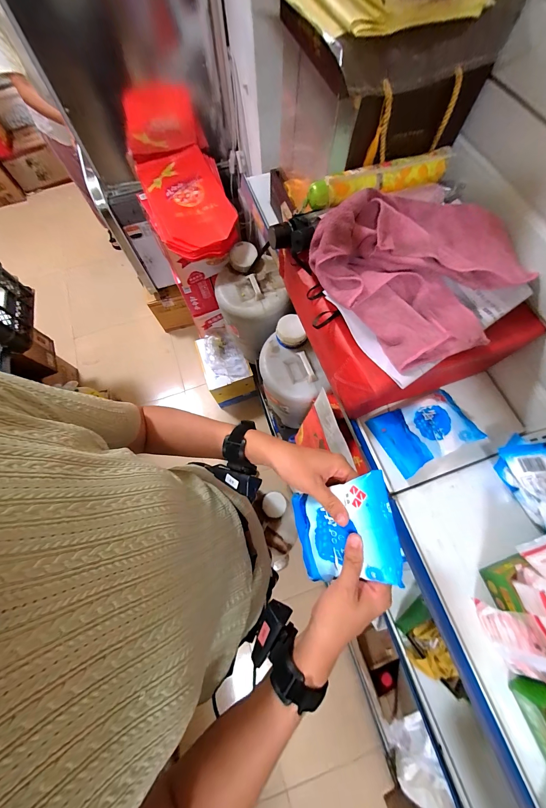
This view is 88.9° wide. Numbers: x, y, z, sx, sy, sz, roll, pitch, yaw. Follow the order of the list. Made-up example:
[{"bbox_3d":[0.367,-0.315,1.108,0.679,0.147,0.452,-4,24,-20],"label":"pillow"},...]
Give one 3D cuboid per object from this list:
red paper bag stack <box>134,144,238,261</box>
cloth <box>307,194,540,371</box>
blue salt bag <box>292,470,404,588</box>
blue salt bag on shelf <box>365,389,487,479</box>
[{"bbox_3d":[-0.288,-0.670,0.940,0.275,0.070,0.450,-19,71,-5],"label":"red paper bag stack"},{"bbox_3d":[0.225,-0.211,0.411,0.280,0.061,0.270,-41,93,-8],"label":"cloth"},{"bbox_3d":[0.078,0.155,0.345,0.023,0.143,0.110,13,60,-39],"label":"blue salt bag"},{"bbox_3d":[0.281,0.045,0.514,0.169,0.031,0.114,-25,71,-7],"label":"blue salt bag on shelf"}]

